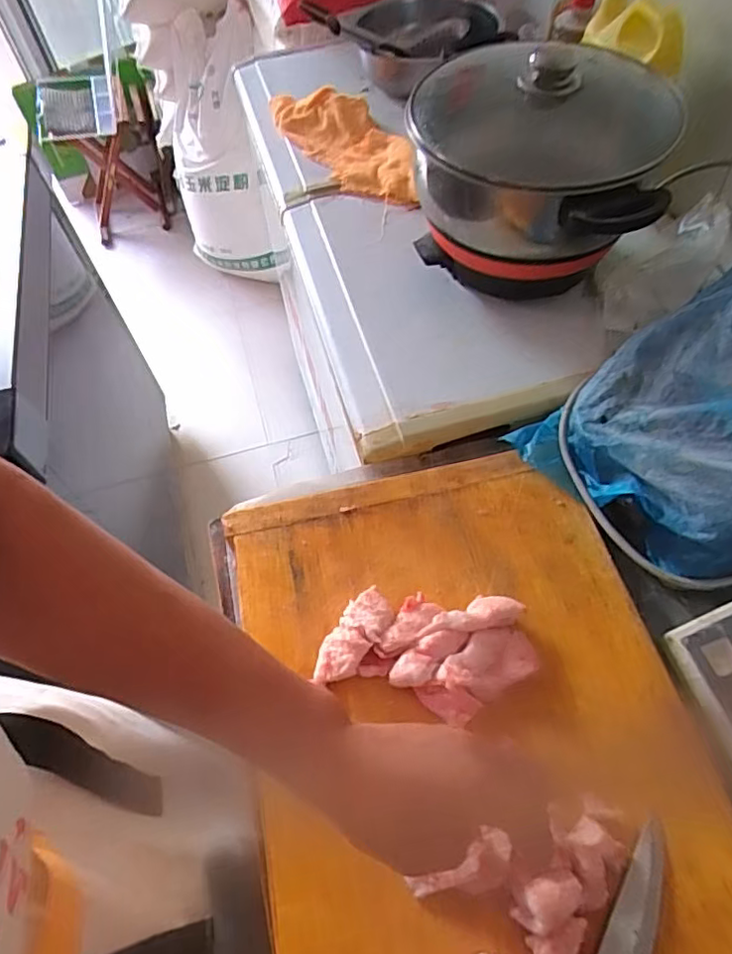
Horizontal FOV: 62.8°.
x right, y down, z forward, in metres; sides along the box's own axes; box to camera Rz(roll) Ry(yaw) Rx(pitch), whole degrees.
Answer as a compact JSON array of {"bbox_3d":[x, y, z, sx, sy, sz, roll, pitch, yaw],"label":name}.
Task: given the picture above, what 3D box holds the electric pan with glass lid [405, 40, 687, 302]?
[{"bbox_3d":[0.193,-0.342,0.696,0.272,0.235,0.290,11,58,11],"label":"electric pan with glass lid"}]

